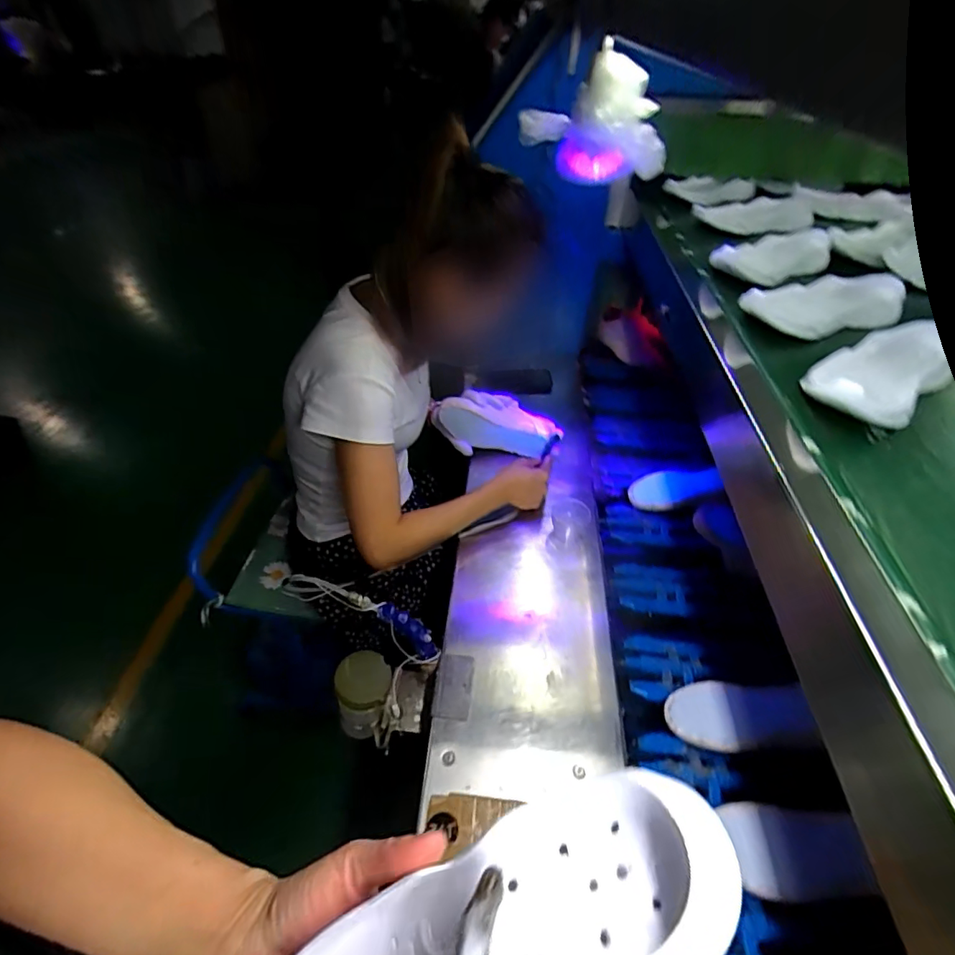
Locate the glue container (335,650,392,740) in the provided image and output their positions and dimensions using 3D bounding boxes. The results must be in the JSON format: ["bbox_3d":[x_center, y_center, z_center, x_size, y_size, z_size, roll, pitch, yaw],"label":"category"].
[{"bbox_3d":[-0.146,0.291,0.699,0.066,0.100,0.073,0,44,2],"label":"glue container"}]

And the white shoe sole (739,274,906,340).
[{"bbox_3d":[0.425,-0.215,0.635,0.215,0.034,0.104,-18,46,-16],"label":"white shoe sole"}]

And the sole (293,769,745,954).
[{"bbox_3d":[0.000,0.194,0.207,0.221,0.038,0.075,-27,48,-5],"label":"sole"}]

